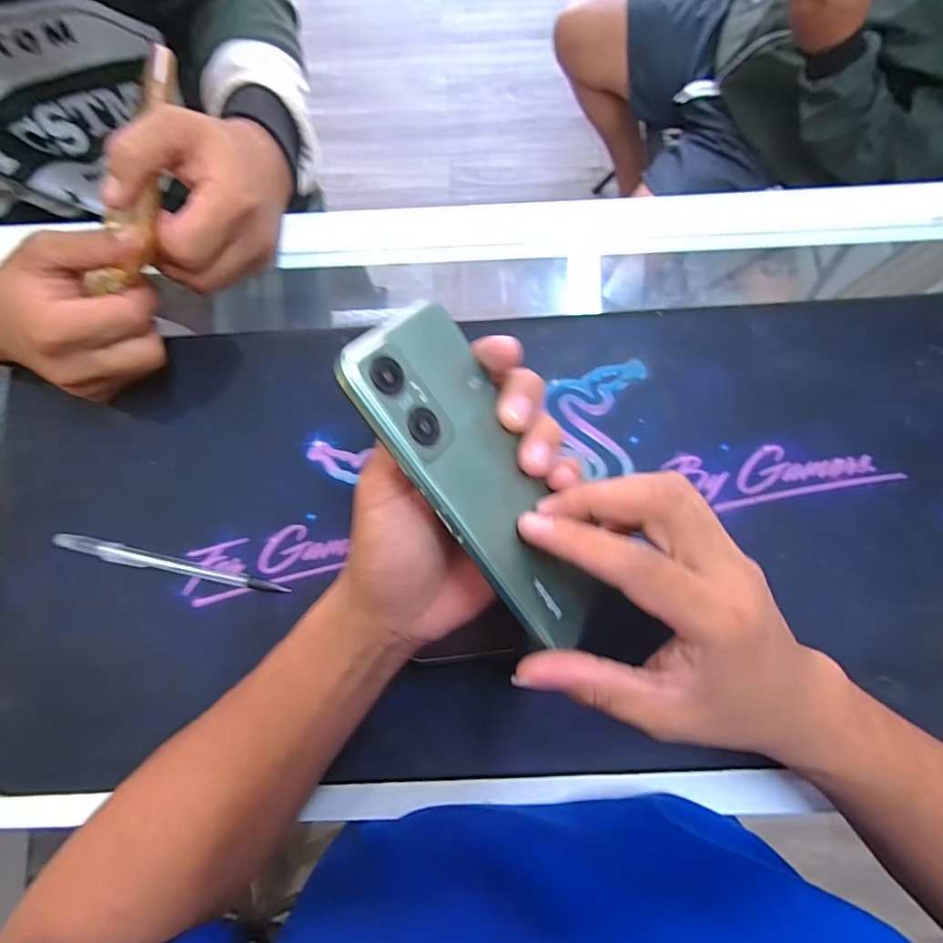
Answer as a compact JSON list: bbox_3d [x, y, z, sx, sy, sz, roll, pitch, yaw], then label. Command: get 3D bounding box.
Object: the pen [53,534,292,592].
[{"bbox_3d":[-0.195,0.062,0.333,0.151,0.010,0.011,12,83,3],"label":"pen"}]

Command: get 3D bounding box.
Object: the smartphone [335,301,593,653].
[{"bbox_3d":[0.009,0.003,0.225,0.157,0.008,0.071,57,42,-15],"label":"smartphone"}]

